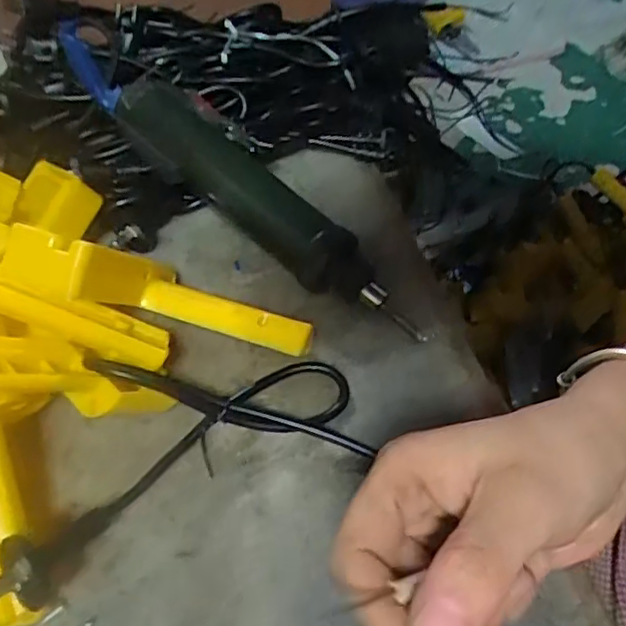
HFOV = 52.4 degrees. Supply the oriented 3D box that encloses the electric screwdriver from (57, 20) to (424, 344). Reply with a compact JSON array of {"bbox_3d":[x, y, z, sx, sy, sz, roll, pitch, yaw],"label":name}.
[{"bbox_3d":[-0.051,-0.085,0.402,0.298,0.042,0.047,40,65,10],"label":"electric screwdriver"}]

